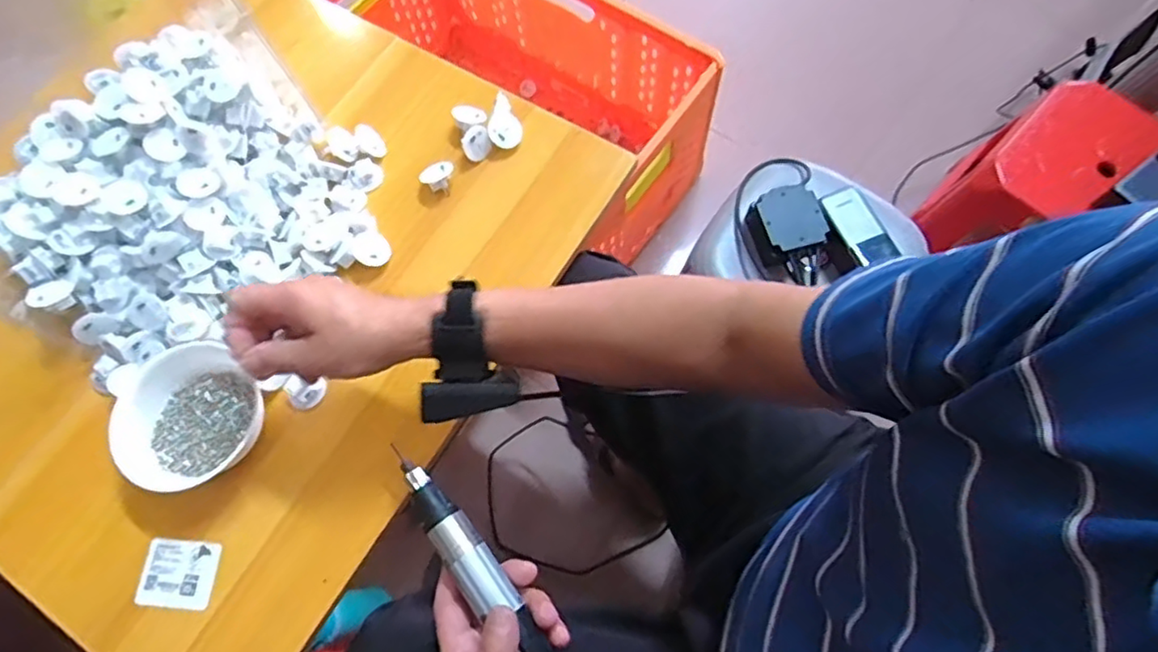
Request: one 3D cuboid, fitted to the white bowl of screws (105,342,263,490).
[{"bbox_3d":[-0.323,0.071,0.525,0.107,0.043,0.122,-28,71,-7],"label":"white bowl of screws"}]

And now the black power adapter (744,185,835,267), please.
[{"bbox_3d":[0.265,-0.130,0.800,0.090,0.048,0.090,-18,70,-4],"label":"black power adapter"}]

